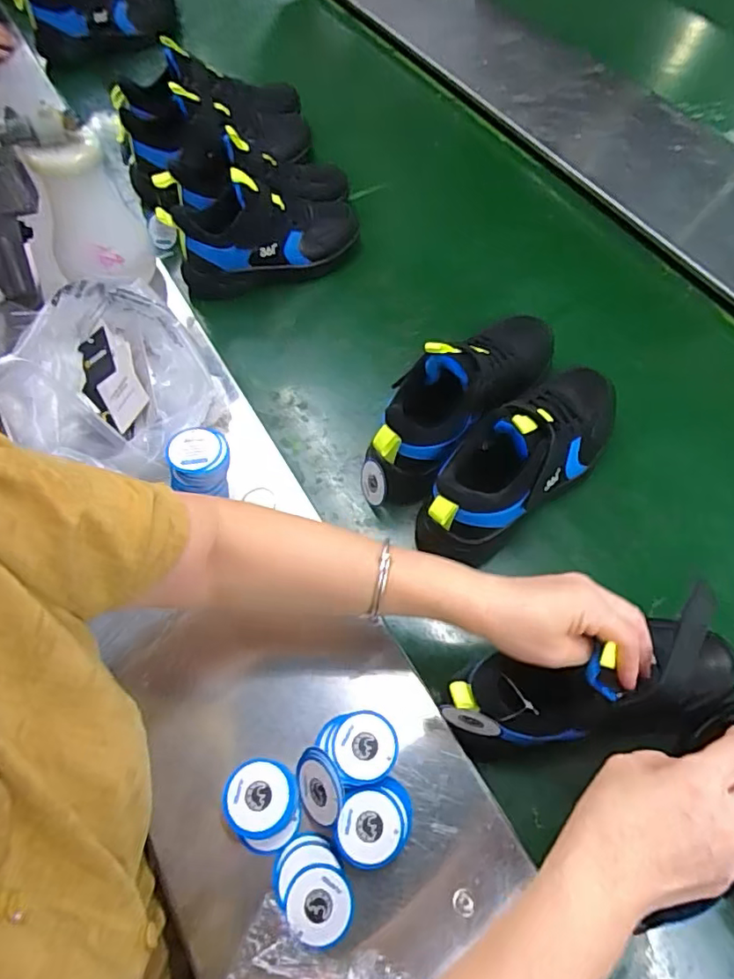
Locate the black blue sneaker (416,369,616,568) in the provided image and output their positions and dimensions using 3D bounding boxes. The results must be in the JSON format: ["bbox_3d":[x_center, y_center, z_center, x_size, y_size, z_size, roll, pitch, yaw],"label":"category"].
[{"bbox_3d":[0.158,-0.038,0.553,0.266,0.107,0.089,-37,69,-18],"label":"black blue sneaker"}]

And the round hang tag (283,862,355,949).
[{"bbox_3d":[-0.034,0.298,0.404,0.047,0.006,0.048,0,62,-1],"label":"round hang tag"}]

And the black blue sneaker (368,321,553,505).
[{"bbox_3d":[0.105,-0.105,0.590,0.091,0.126,0.267,41,69,18],"label":"black blue sneaker"}]

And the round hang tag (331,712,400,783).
[{"bbox_3d":[-0.002,0.195,0.429,0.048,0.004,0.047,0,62,-1],"label":"round hang tag"}]

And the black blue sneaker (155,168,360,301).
[{"bbox_3d":[-0.128,-0.328,0.716,0.237,0.121,0.127,-6,63,-4],"label":"black blue sneaker"}]

